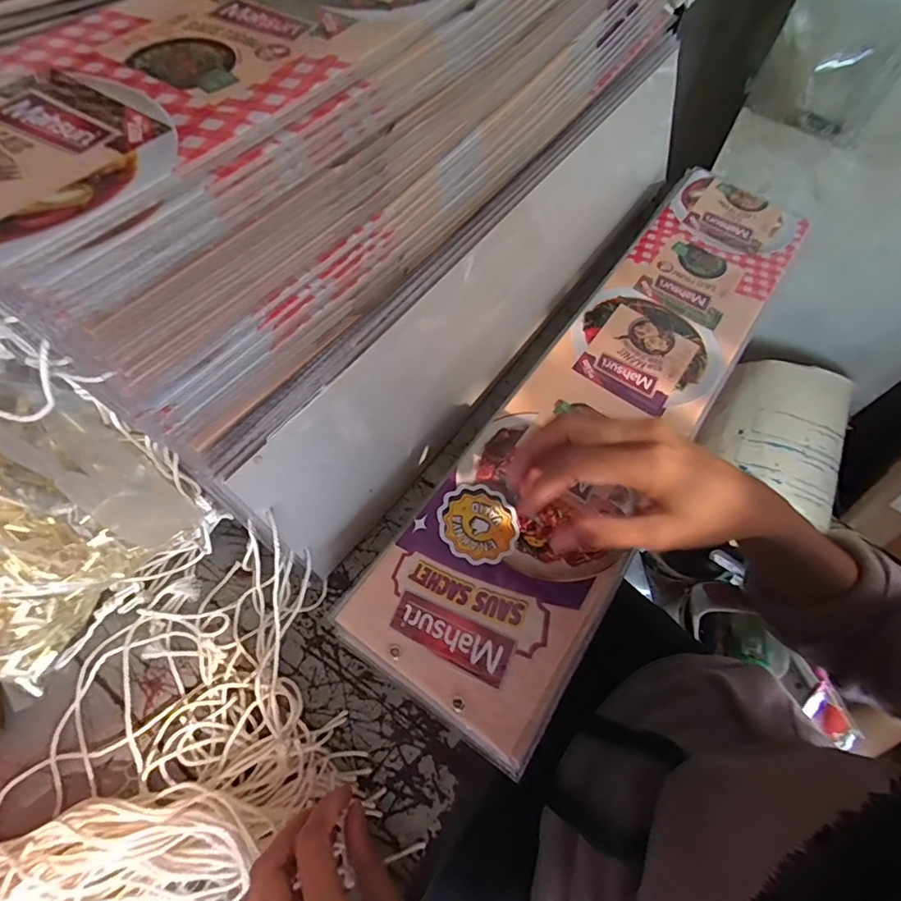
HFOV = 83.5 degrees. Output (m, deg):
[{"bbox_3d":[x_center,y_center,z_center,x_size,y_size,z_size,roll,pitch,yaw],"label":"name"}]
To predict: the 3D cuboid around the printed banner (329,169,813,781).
[{"bbox_3d":[0.140,-0.057,0.412,0.152,0.034,0.544,33,64,16],"label":"printed banner"}]

